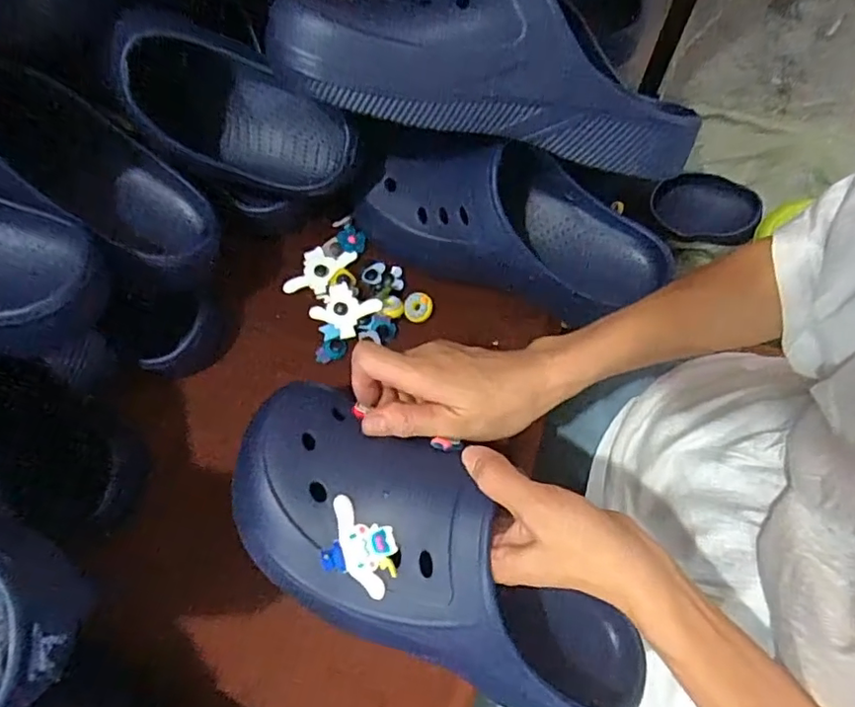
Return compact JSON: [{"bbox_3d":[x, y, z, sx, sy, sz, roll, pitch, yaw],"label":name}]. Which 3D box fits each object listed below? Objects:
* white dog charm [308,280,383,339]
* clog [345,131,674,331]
[{"bbox_3d":[-0.065,-0.035,0.454,0.046,0.004,0.040,33,95,8],"label":"white dog charm"},{"bbox_3d":[0.069,-0.105,0.433,0.235,0.092,0.105,24,74,9],"label":"clog"}]

